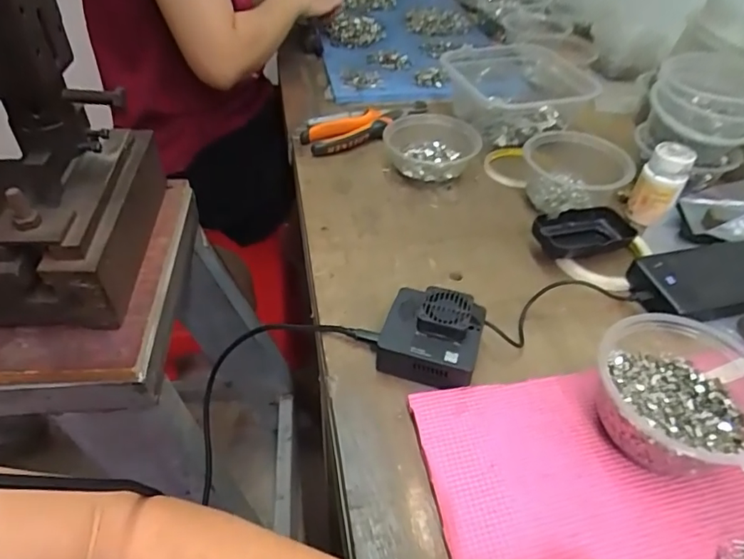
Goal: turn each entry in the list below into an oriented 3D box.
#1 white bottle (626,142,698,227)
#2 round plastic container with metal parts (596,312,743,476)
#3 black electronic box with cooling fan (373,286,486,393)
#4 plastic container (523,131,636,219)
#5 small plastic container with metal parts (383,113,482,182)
[{"bbox_3d":[0.313,-0.104,0.568,0.042,0.074,0.042,34,53,30],"label":"white bottle"},{"bbox_3d":[0.217,0.085,0.375,0.107,0.063,0.112,0,44,0],"label":"round plastic container with metal parts"},{"bbox_3d":[0.049,0.045,0.430,0.077,0.042,0.072,13,45,13],"label":"black electronic box with cooling fan"},{"bbox_3d":[0.232,-0.117,0.598,0.116,0.056,0.108,0,44,0],"label":"plastic container"},{"bbox_3d":[0.072,-0.160,0.646,0.111,0.046,0.107,0,44,0],"label":"small plastic container with metal parts"}]

